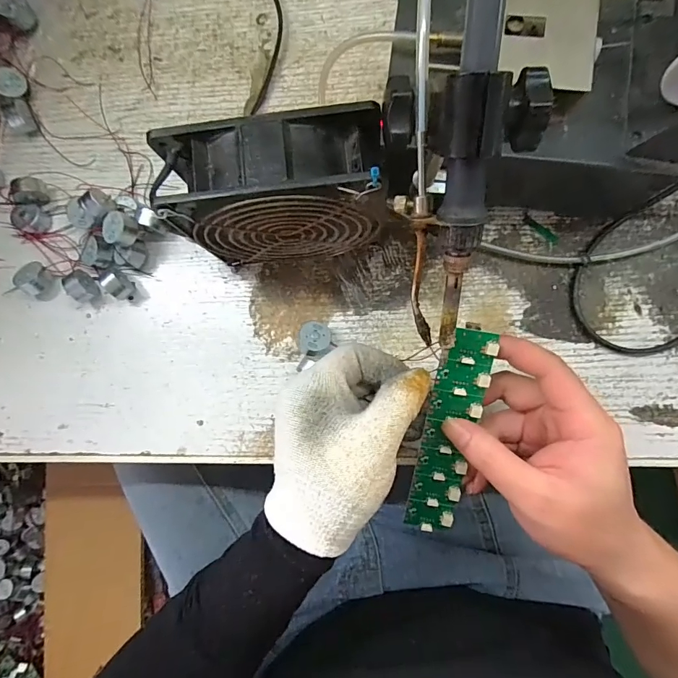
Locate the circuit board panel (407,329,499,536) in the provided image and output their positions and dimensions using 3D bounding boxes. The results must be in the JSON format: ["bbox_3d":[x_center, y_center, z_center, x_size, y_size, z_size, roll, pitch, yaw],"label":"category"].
[{"bbox_3d":[0.067,0.060,0.252,0.030,0.006,0.138,10,105,5],"label":"circuit board panel"}]

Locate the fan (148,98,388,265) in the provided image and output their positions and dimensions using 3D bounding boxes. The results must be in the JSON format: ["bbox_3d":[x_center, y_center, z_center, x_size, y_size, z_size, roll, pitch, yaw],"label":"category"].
[{"bbox_3d":[-0.035,-0.083,0.259,0.121,0.119,0.048,-5,84,3],"label":"fan"}]

